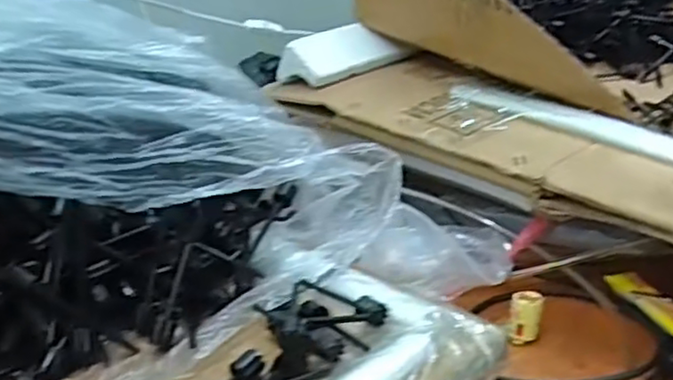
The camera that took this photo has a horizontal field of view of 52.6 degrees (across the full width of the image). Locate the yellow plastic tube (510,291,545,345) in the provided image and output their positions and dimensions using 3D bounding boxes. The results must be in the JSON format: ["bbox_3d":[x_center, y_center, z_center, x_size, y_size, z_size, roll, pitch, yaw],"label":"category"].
[{"bbox_3d":[0.166,0.112,0.594,0.027,0.039,0.023,1,24,18],"label":"yellow plastic tube"}]

